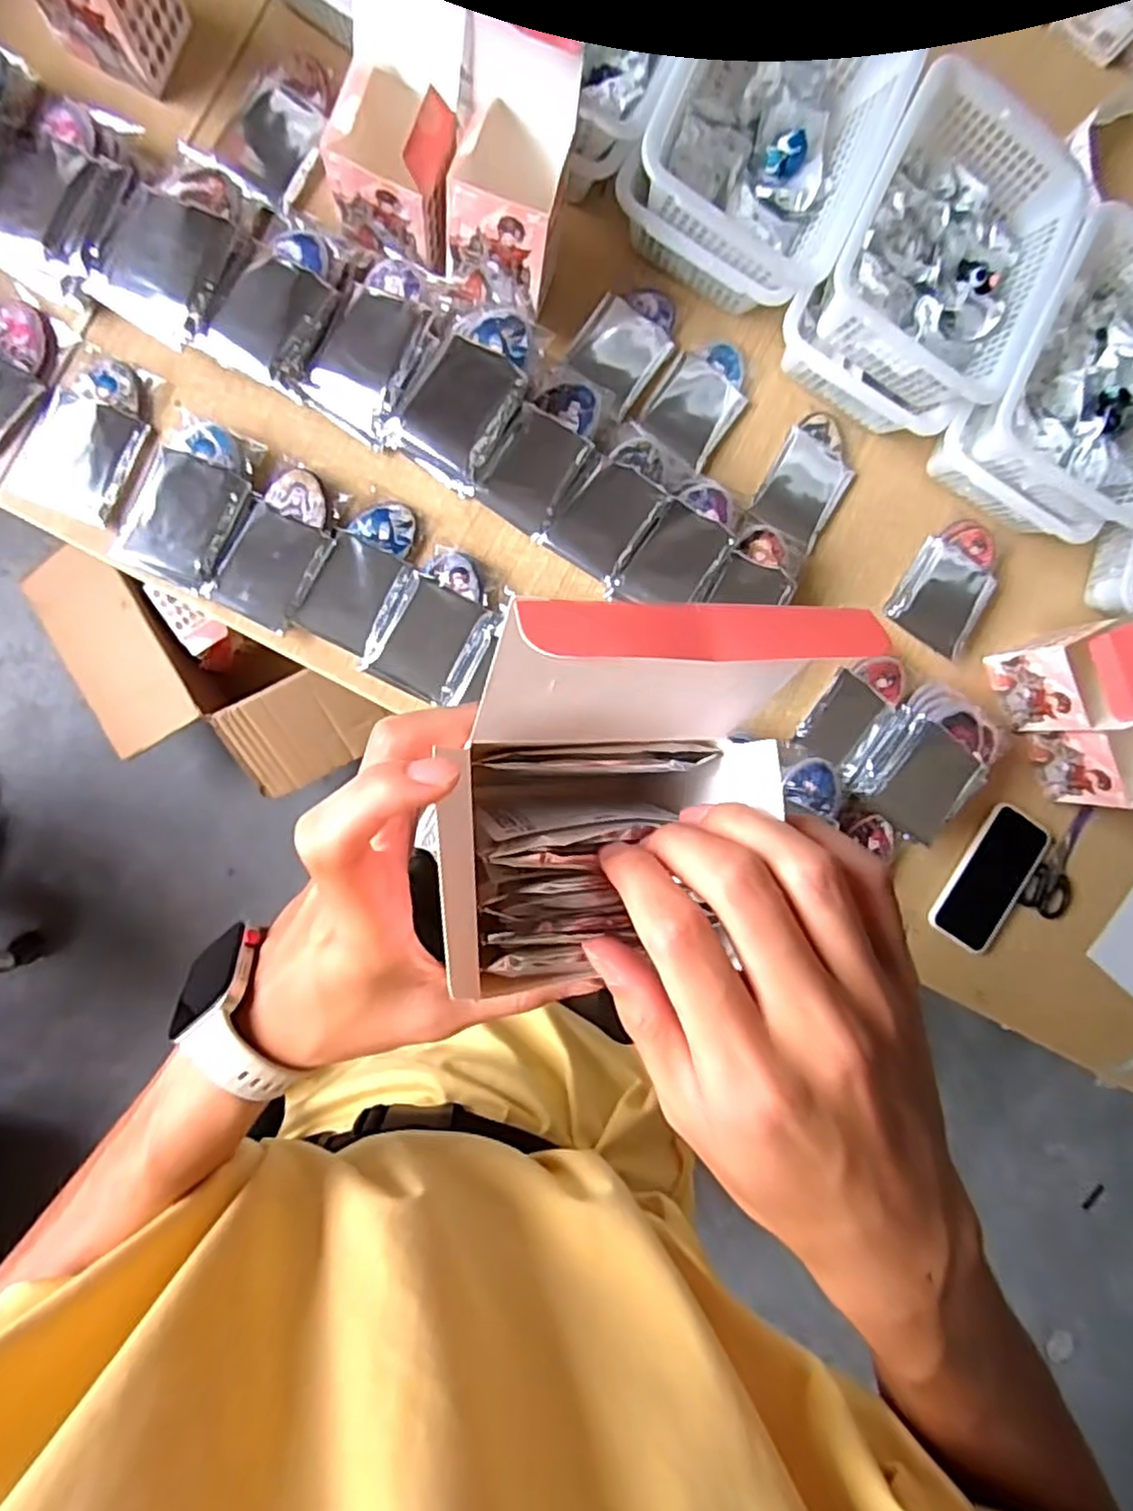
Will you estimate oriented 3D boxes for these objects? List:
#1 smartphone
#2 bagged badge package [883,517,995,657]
[{"bbox_3d":[0.507,0.147,0.832,0.095,0.016,0.174,30,86,-8],"label":"smartphone"},{"bbox_3d":[0.434,-0.196,0.792,0.096,0.024,0.138,28,86,-8],"label":"bagged badge package"}]

